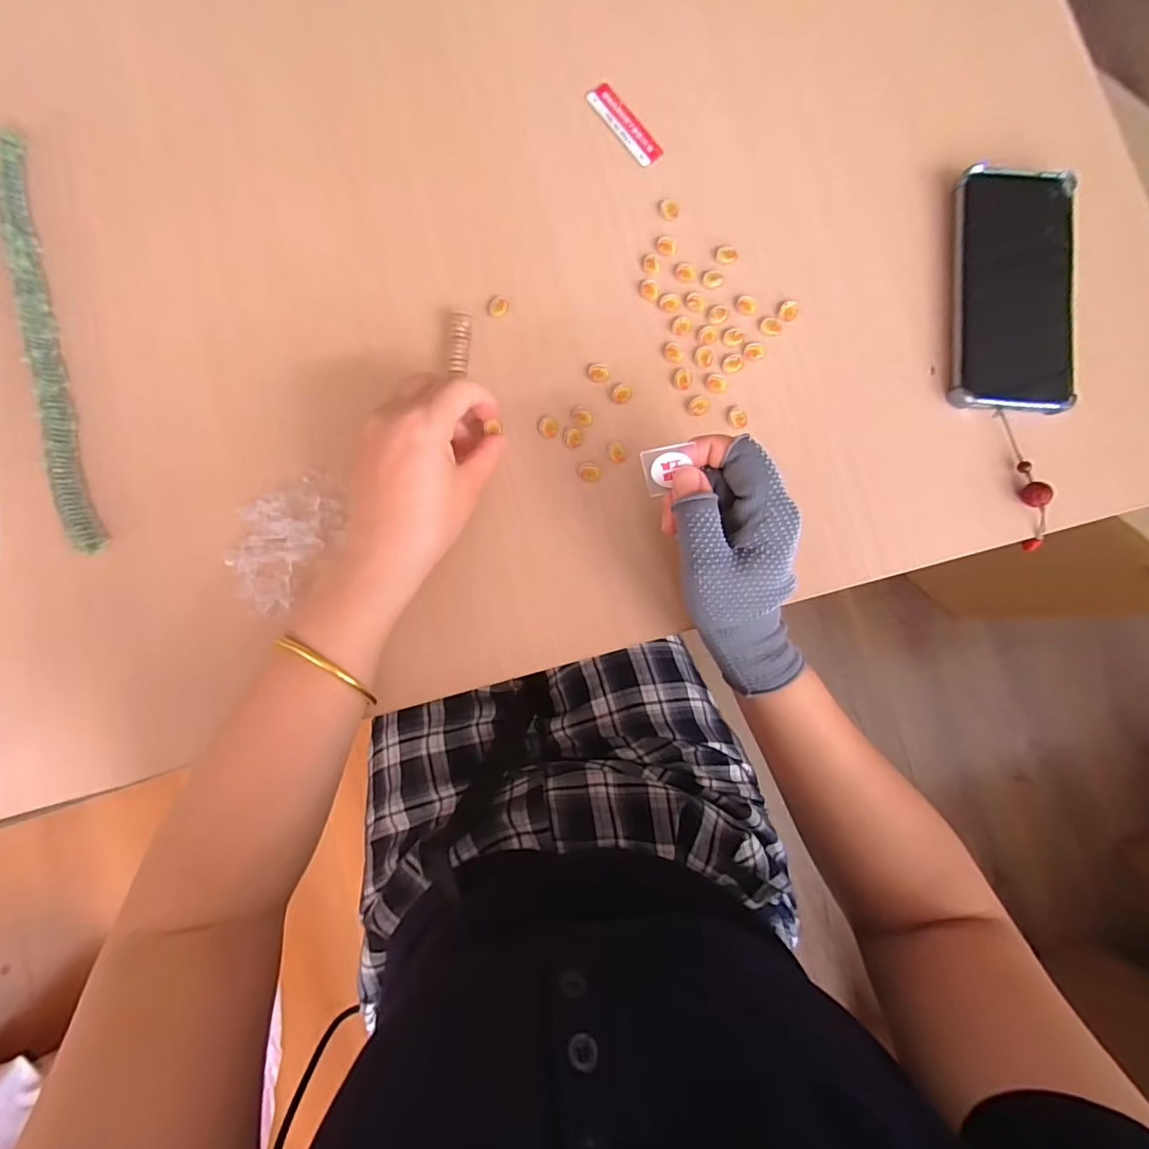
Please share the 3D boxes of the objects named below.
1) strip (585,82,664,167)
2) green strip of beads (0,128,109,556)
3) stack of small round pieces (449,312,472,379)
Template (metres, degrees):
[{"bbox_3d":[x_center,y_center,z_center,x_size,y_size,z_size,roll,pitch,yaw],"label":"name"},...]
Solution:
[{"bbox_3d":[0.037,-0.327,0.392,0.024,0.004,0.072,-37,86,-5],"label":"strip"},{"bbox_3d":[-0.359,-0.159,0.365,0.017,0.015,0.301,-16,85,-3],"label":"green strip of beads"},{"bbox_3d":[-0.078,-0.155,0.368,0.013,0.010,0.044,4,84,-1],"label":"stack of small round pieces"}]

